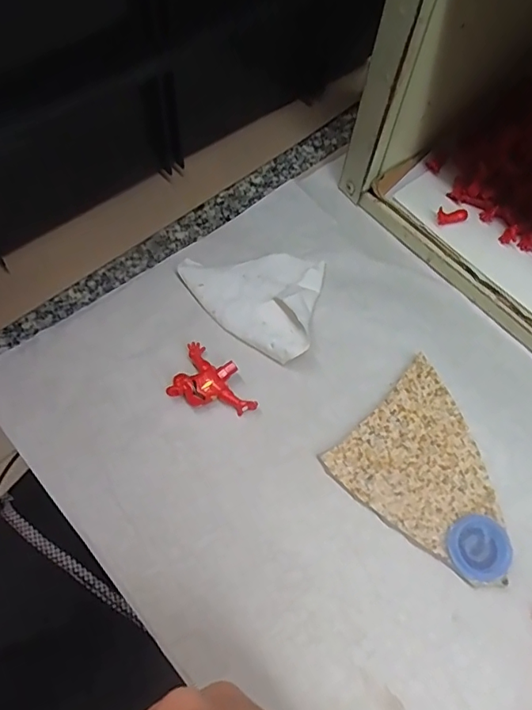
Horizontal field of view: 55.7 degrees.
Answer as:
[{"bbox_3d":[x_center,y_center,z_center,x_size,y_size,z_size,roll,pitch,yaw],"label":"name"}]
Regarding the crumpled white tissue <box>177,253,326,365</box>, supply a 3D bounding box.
[{"bbox_3d":[-0.011,-0.035,0.297,0.081,0.013,0.068,13,63,2],"label":"crumpled white tissue"}]

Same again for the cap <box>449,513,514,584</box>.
[{"bbox_3d":[0.104,0.094,0.245,0.030,0.009,0.029,2,63,-4],"label":"cap"}]

